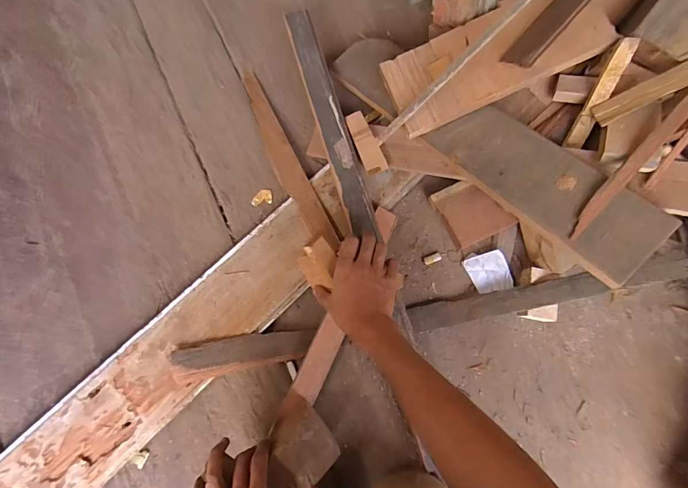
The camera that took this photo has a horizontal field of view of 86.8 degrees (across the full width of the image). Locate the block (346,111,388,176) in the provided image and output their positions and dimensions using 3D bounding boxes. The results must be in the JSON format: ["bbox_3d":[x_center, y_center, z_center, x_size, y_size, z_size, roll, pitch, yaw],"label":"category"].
[{"bbox_3d":[0.033,-0.164,0.580,0.032,0.018,0.112,-21,77,-6],"label":"block"}]

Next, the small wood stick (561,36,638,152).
[{"bbox_3d":[0.353,-0.203,0.502,0.022,0.015,0.143,19,118,4],"label":"small wood stick"}]

